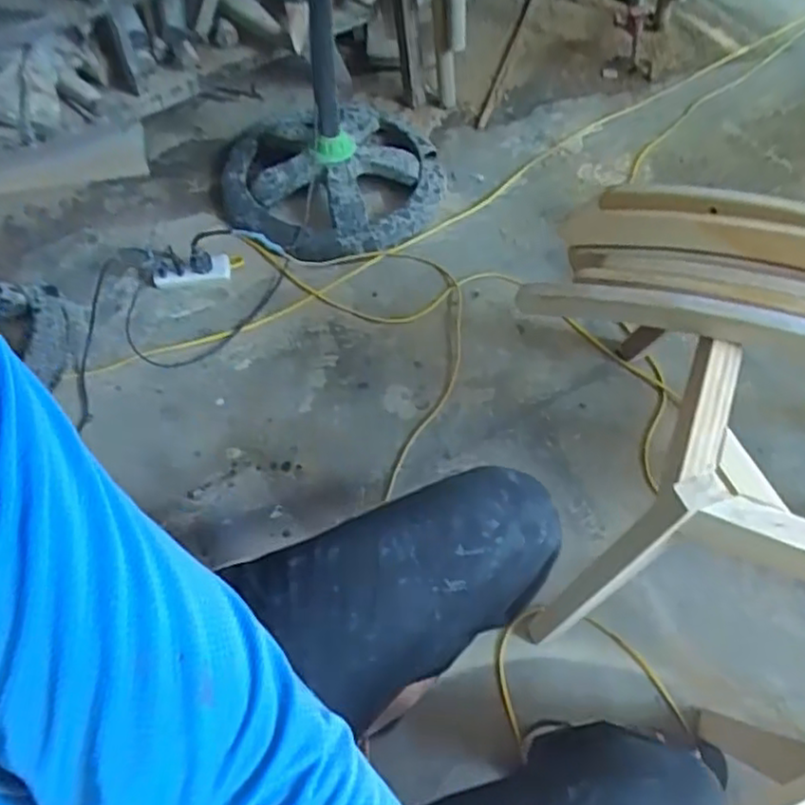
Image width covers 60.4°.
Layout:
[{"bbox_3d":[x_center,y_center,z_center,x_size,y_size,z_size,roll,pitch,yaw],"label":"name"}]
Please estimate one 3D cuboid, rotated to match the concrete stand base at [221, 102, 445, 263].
[{"bbox_3d":[-0.145,-0.501,1.462,0.474,0.088,0.447,-11,63,-17],"label":"concrete stand base"}]

